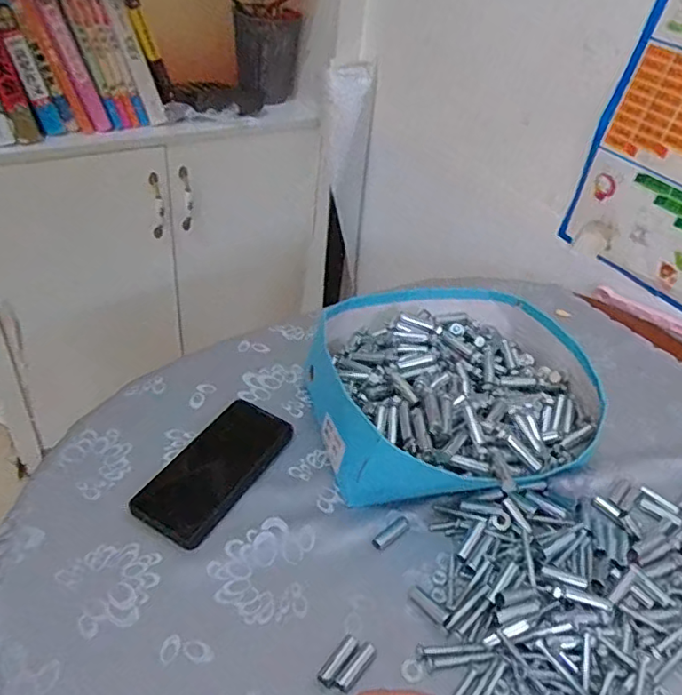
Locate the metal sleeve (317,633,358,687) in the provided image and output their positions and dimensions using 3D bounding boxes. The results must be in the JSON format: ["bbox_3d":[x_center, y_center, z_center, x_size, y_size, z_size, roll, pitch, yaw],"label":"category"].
[{"bbox_3d":[-0.002,0.239,0.442,0.012,0.009,0.040,28,45,23],"label":"metal sleeve"}]

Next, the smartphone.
[{"bbox_3d":[-0.122,0.118,0.575,0.080,0.010,0.170,23,43,19],"label":"smartphone"}]

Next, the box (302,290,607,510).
[{"bbox_3d":[0.122,0.039,0.629,0.304,0.087,0.273,-10,43,-18],"label":"box"}]

